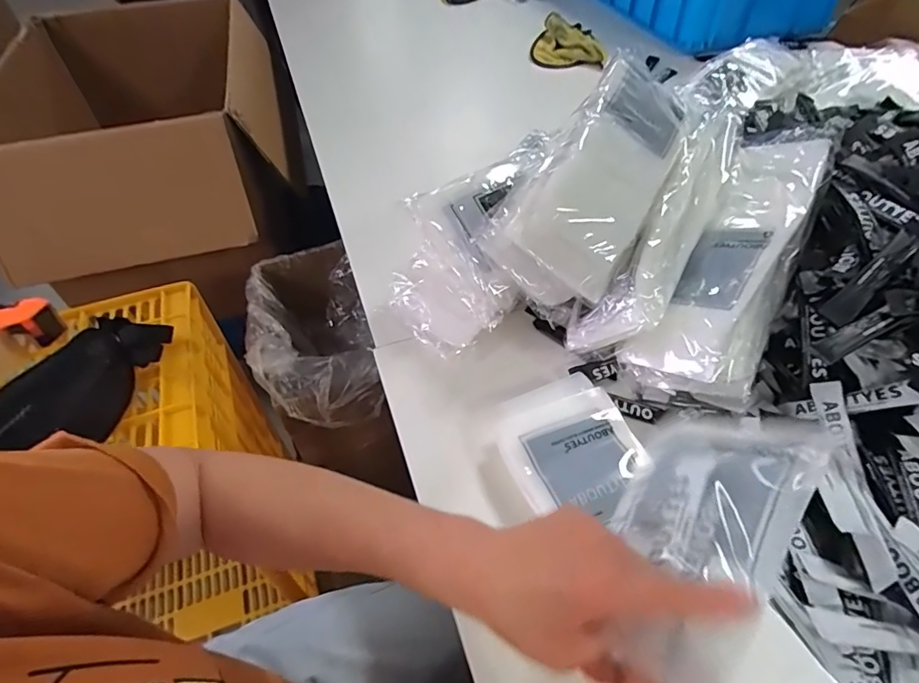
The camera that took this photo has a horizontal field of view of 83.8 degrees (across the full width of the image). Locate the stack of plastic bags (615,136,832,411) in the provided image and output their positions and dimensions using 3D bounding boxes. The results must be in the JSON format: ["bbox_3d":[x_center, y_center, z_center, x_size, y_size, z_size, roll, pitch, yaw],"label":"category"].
[{"bbox_3d":[0.290,-0.099,0.529,0.117,0.078,0.341,25,75,22],"label":"stack of plastic bags"}]

